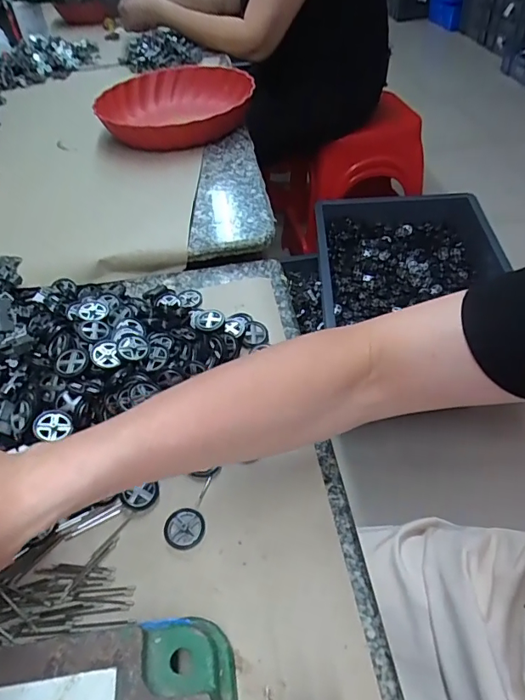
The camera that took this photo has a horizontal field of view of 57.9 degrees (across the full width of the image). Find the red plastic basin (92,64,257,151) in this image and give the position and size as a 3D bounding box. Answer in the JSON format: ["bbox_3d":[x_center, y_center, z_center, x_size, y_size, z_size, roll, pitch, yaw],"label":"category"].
[{"bbox_3d":[-0.135,-0.378,0.744,0.230,0.068,0.223,-2,47,3],"label":"red plastic basin"}]

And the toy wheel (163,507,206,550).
[{"bbox_3d":[-0.054,0.122,0.327,0.027,0.004,0.027,-2,47,3],"label":"toy wheel"}]

